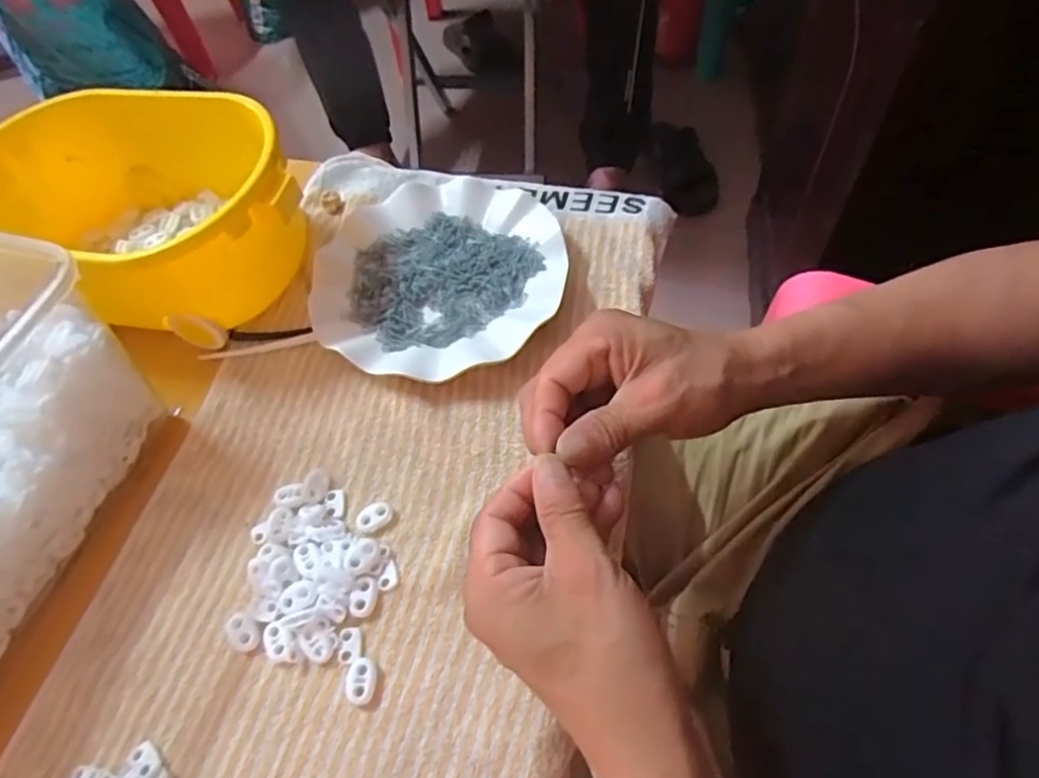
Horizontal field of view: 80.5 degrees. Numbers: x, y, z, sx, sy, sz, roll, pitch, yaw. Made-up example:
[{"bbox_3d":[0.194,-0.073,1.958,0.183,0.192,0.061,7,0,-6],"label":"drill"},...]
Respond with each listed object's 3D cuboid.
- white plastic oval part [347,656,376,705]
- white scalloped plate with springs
[{"bbox_3d":[-0.083,0.154,0.325,0.015,0.006,0.022,-2,58,5],"label":"white plastic oval part"},{"bbox_3d":[-0.059,-0.087,0.450,0.178,0.022,0.178,-1,62,2],"label":"white scalloped plate with springs"}]

